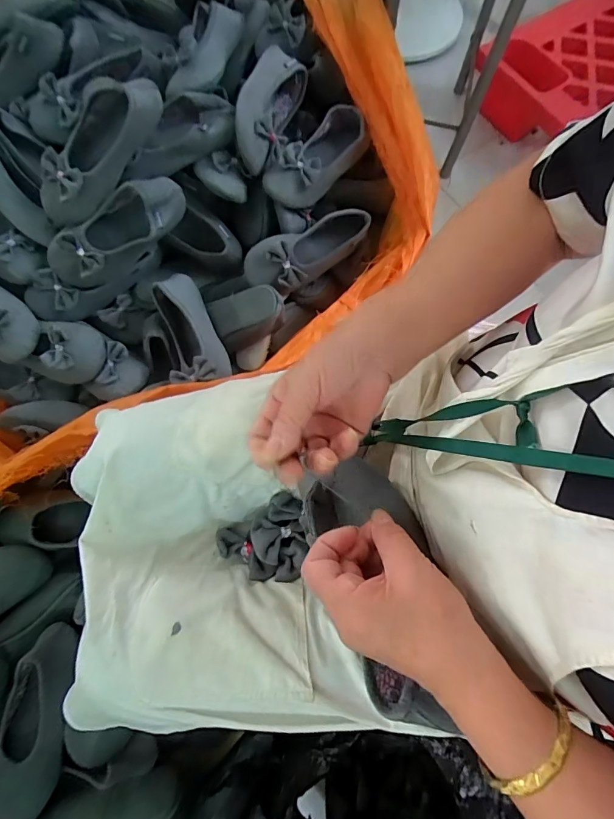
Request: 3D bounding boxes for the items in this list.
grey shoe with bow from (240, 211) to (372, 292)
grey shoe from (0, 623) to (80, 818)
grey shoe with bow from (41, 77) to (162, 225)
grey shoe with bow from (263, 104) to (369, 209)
[{"bbox_3d":[0.002,-0.278,0.713,0.229,0.059,0.076,-37,78,-11],"label":"grey shoe with bow"},{"bbox_3d":[-0.390,0.442,0.575,0.102,0.079,0.238,16,86,3],"label":"grey shoe"},{"bbox_3d":[-0.324,-0.399,0.625,0.101,0.064,0.254,39,94,9],"label":"grey shoe with bow"},{"bbox_3d":[0.027,-0.443,0.736,0.089,0.075,0.228,37,76,9],"label":"grey shoe with bow"}]

